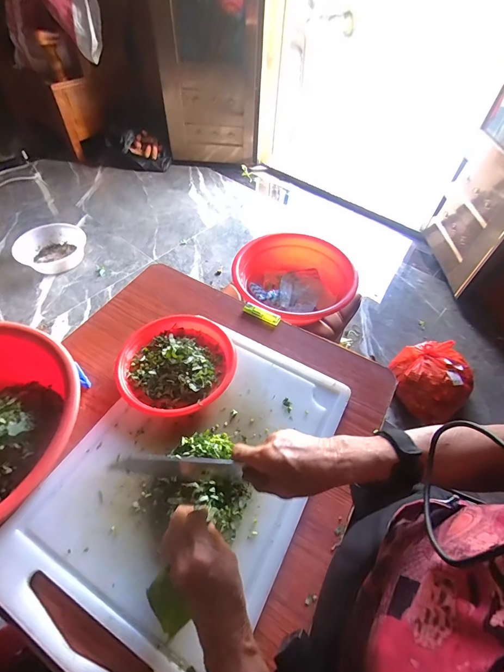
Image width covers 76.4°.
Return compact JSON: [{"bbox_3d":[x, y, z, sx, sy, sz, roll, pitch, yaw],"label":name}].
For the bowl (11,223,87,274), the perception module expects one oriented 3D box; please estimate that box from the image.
[{"bbox_3d":[-0.917,-0.407,1.471,0.271,0.113,0.240,-27,59,-22],"label":"bowl"}]

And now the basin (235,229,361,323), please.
[{"bbox_3d":[0.103,-0.150,0.899,0.291,0.104,0.356,6,53,2],"label":"basin"}]

